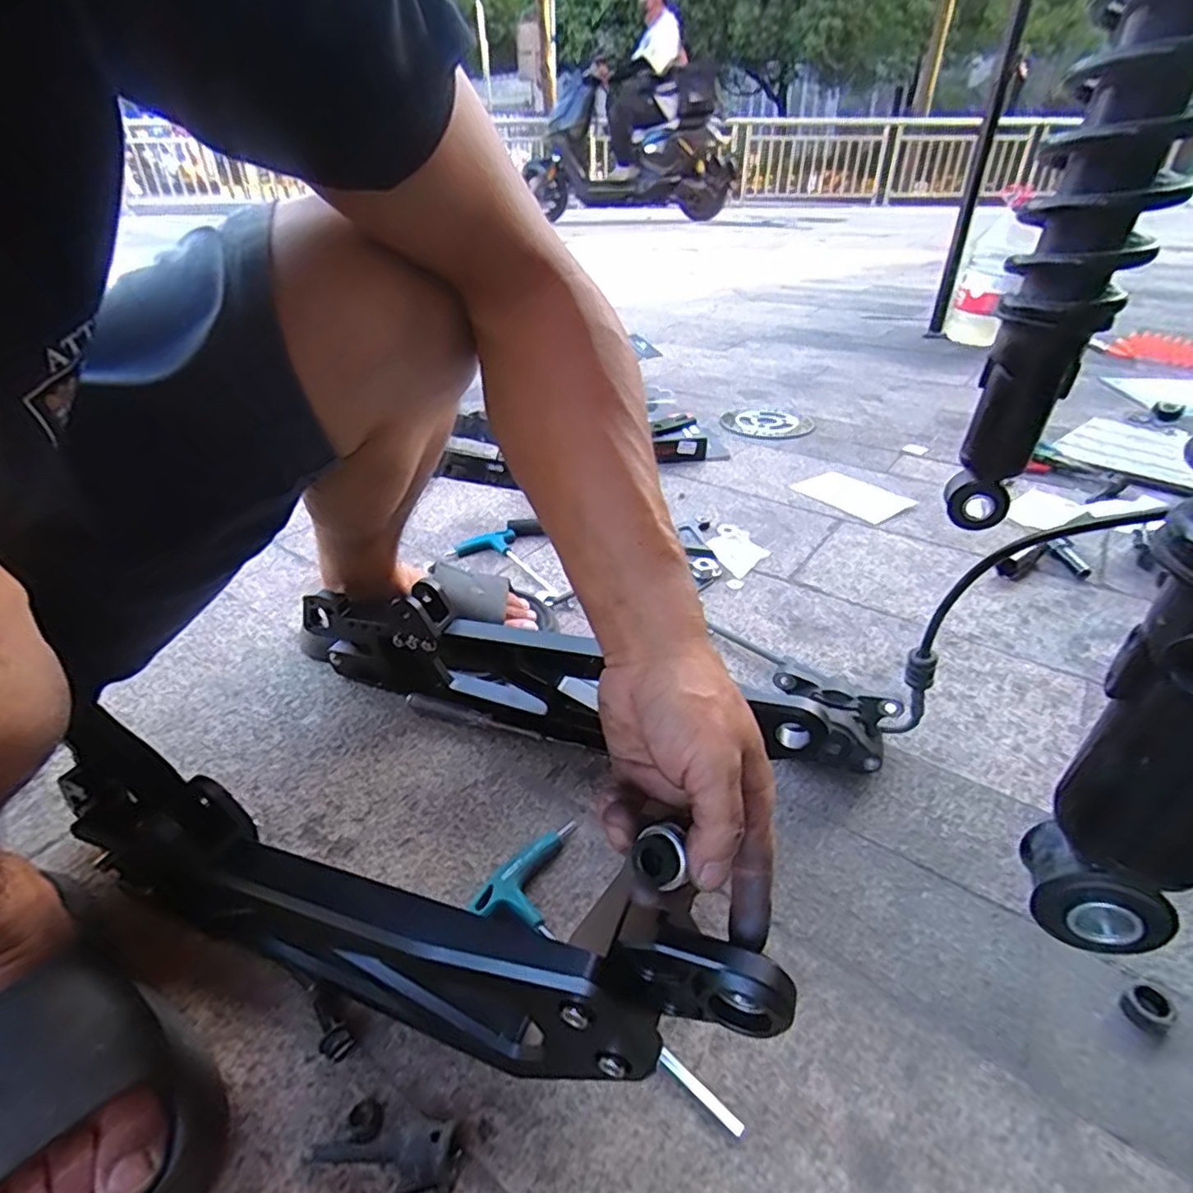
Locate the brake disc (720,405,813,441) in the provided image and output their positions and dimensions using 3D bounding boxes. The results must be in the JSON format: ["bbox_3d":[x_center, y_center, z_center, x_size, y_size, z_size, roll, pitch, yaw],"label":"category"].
[{"bbox_3d":[0.325,-0.333,1.223,0.167,0.012,0.176,0,35,0],"label":"brake disc"}]

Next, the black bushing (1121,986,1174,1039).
[{"bbox_3d":[0.321,0.241,0.372,0.022,0.011,0.022,-22,40,-28],"label":"black bushing"}]

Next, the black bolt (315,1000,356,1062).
[{"bbox_3d":[-0.154,0.249,0.365,0.036,0.015,0.014,23,41,30],"label":"black bolt"}]

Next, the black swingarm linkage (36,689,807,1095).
[{"bbox_3d":[-0.125,0.168,0.349,0.429,0.135,0.049,8,36,18],"label":"black swingarm linkage"}]

